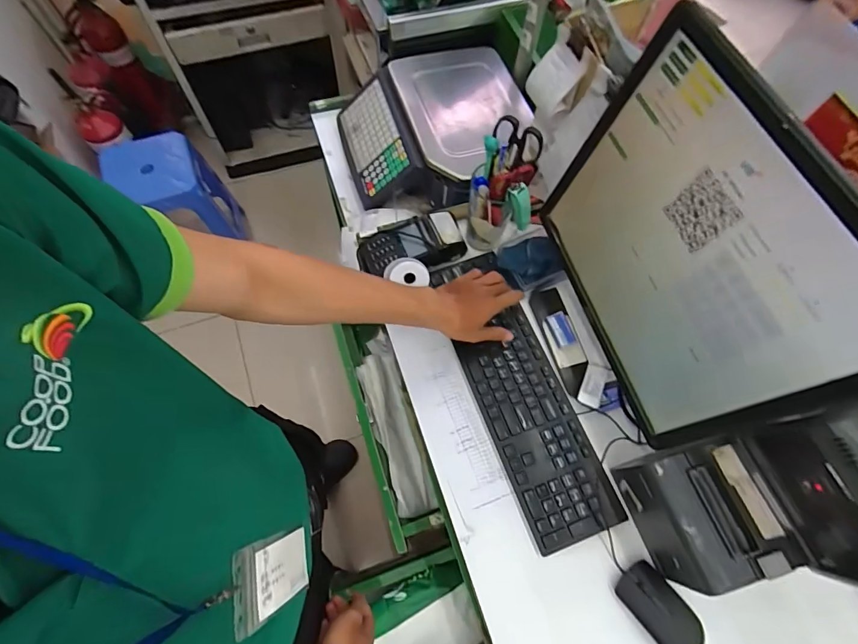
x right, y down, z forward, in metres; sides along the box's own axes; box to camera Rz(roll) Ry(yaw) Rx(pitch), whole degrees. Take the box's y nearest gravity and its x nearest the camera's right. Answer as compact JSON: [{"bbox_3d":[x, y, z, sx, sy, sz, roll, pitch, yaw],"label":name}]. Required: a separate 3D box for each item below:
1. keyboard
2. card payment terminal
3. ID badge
[{"bbox_3d":[0.130,0.090,0.614,0.127,0.027,0.433,-16,69,-9],"label":"keyboard"},{"bbox_3d":[-0.030,-0.125,0.681,0.171,0.049,0.081,-13,68,-8],"label":"card payment terminal"},{"bbox_3d":[-0.141,0.232,0.381,0.004,0.115,0.064,-12,73,11],"label":"ID badge"}]

